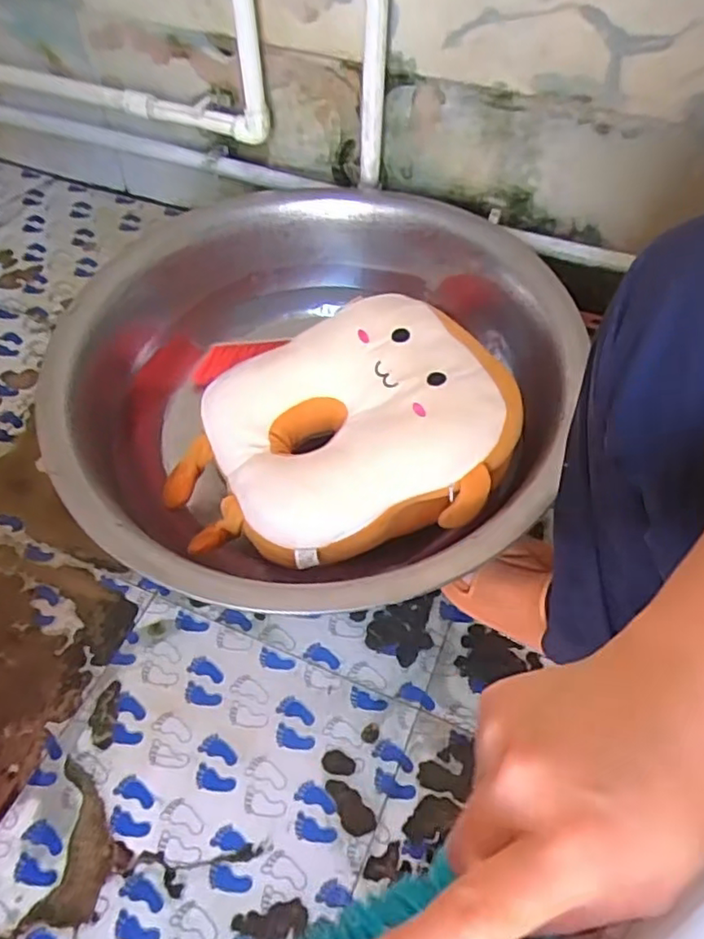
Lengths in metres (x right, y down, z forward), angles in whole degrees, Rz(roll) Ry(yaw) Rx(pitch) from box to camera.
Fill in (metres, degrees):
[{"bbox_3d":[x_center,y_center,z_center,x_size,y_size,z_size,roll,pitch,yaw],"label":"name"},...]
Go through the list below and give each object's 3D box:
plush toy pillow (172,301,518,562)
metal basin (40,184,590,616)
[{"bbox_3d":[-0.018,-0.031,0.671,0.370,0.115,0.290,-25,58,3],"label":"plush toy pillow"},{"bbox_3d":[-0.044,-0.091,0.733,0.549,0.174,0.550,-1,53,1],"label":"metal basin"}]

